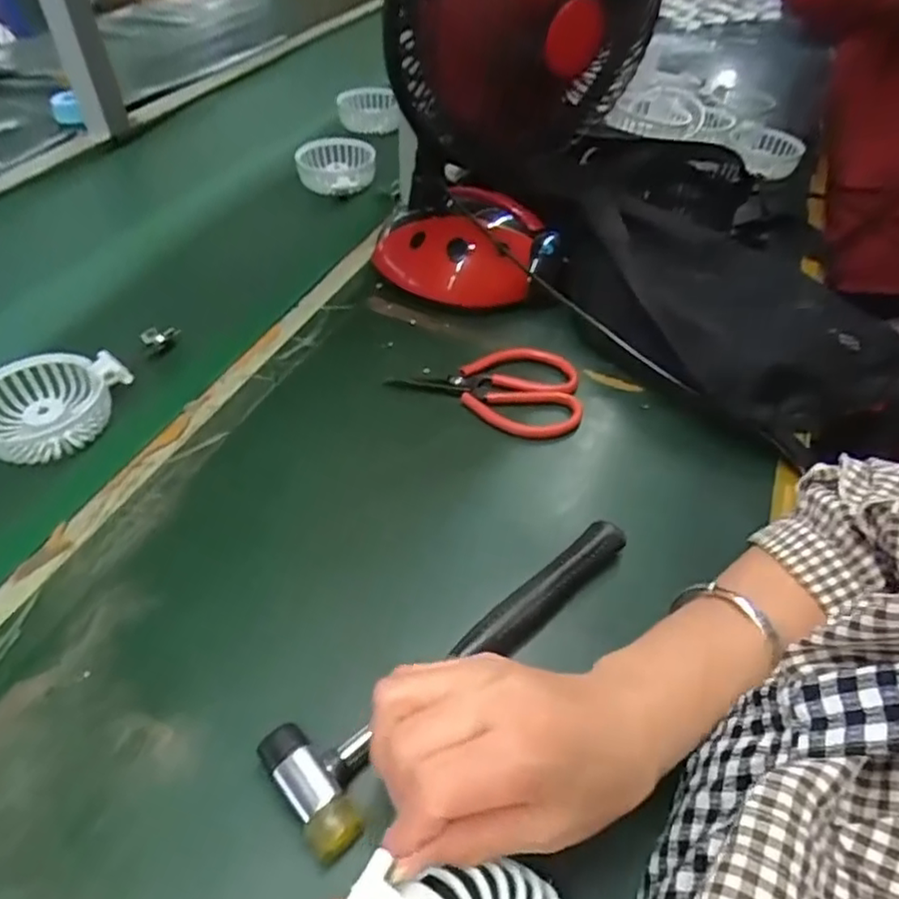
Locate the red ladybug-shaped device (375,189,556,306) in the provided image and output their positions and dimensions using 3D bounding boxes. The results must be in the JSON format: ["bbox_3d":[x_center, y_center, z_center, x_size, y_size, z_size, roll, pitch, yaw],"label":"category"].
[{"bbox_3d":[0.013,-0.178,0.586,0.172,0.076,0.095,12,48,7],"label":"red ladybug-shaped device"}]

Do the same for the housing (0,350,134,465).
[{"bbox_3d":[-0.295,-0.034,0.470,0.096,0.025,0.094,4,48,0],"label":"housing"}]

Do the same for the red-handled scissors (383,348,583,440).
[{"bbox_3d":[0.032,-0.054,0.507,0.144,0.016,0.083,14,49,9],"label":"red-handled scissors"}]

